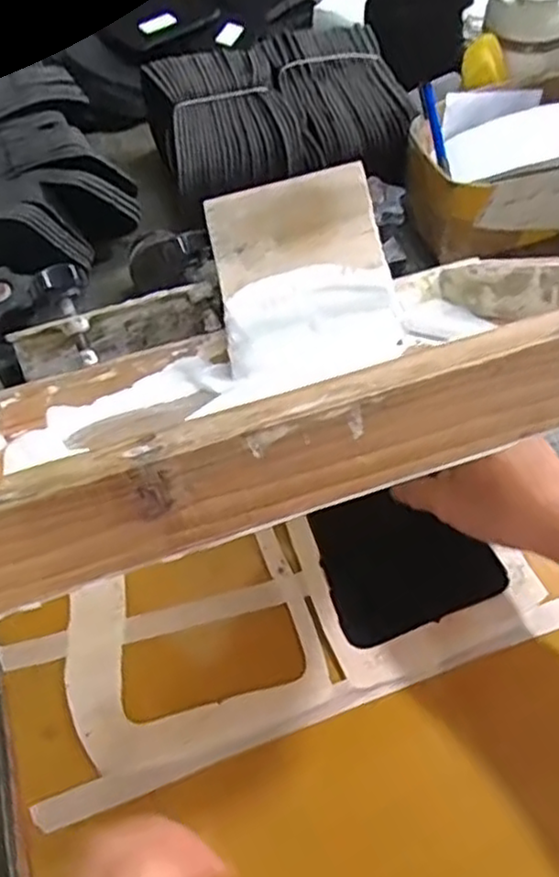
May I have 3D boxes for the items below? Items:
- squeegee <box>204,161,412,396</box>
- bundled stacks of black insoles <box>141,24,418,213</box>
[{"bbox_3d":[0.014,-0.094,0.411,0.100,0.012,0.116,-14,88,5],"label":"squeegee"},{"bbox_3d":[-0.001,-0.316,0.676,0.232,0.060,0.153,-13,56,-6],"label":"bundled stacks of black insoles"}]

